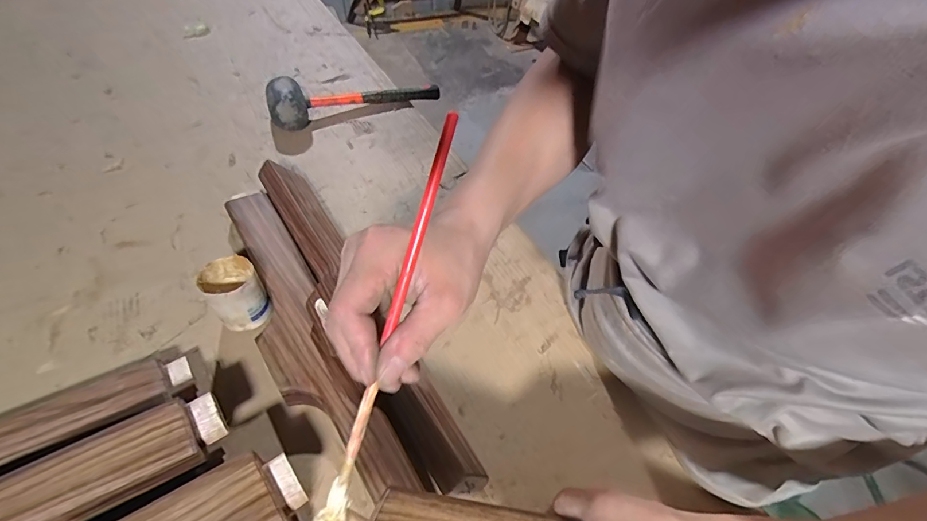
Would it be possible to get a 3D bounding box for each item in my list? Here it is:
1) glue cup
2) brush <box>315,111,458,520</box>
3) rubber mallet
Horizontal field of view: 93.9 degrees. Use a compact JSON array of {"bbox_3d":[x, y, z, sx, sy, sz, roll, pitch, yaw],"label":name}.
[{"bbox_3d":[-0.277,0.046,0.533,0.058,0.083,0.062,1,48,-1],"label":"glue cup"},{"bbox_3d":[-0.042,0.040,0.244,0.015,0.010,0.247,19,95,15],"label":"brush"},{"bbox_3d":[-0.228,-0.359,0.906,0.352,0.071,0.108,-20,52,-18],"label":"rubber mallet"}]

